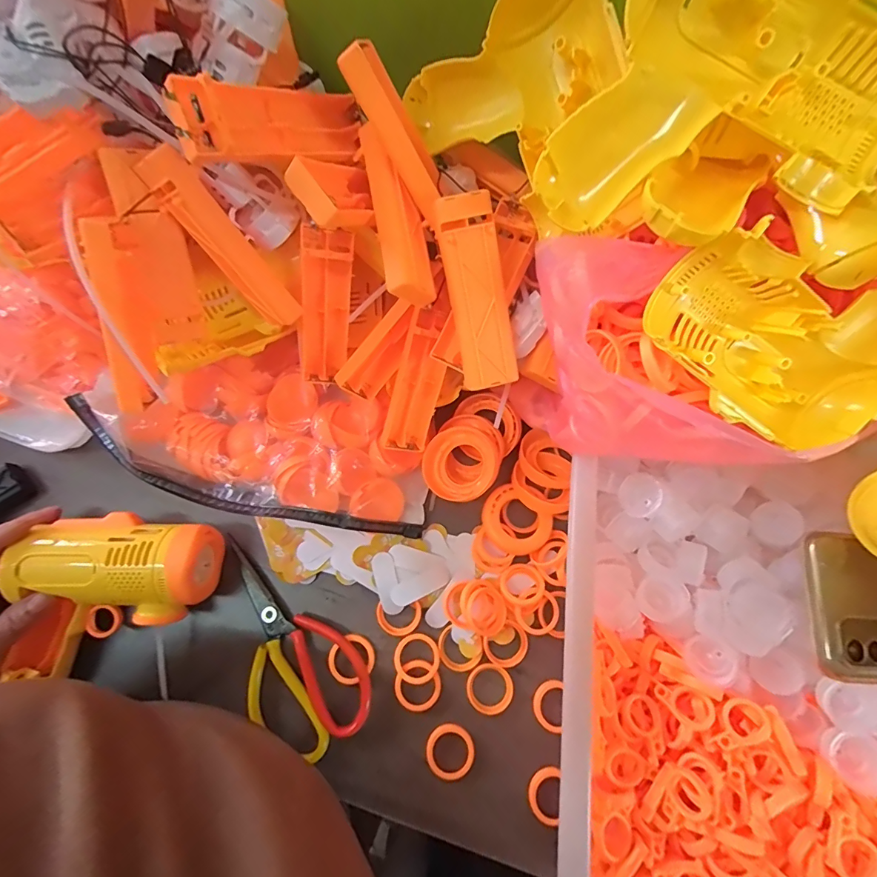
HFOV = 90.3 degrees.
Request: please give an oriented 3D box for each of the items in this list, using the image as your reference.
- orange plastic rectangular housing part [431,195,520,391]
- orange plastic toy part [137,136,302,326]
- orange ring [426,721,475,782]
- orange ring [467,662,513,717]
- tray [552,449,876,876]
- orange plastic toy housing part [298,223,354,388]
[{"bbox_3d":[0.024,-0.084,0.260,0.034,0.008,0.108,-13,106,-4],"label":"orange plastic rectangular housing part"},{"bbox_3d":[-0.129,-0.117,0.270,0.024,0.110,0.028,-45,40,-11],"label":"orange plastic toy part"},{"bbox_3d":[0.009,0.237,0.329,0.036,0.004,0.036,0,76,-1],"label":"orange ring"},{"bbox_3d":[0.040,0.194,0.338,0.036,0.005,0.035,0,76,-1],"label":"orange ring"},{"bbox_3d":[0.219,0.186,0.260,0.293,0.062,0.340,7,76,1],"label":"tray"},{"bbox_3d":[-0.080,-0.090,0.311,0.029,0.107,0.027,15,35,3],"label":"orange plastic toy housing part"}]

